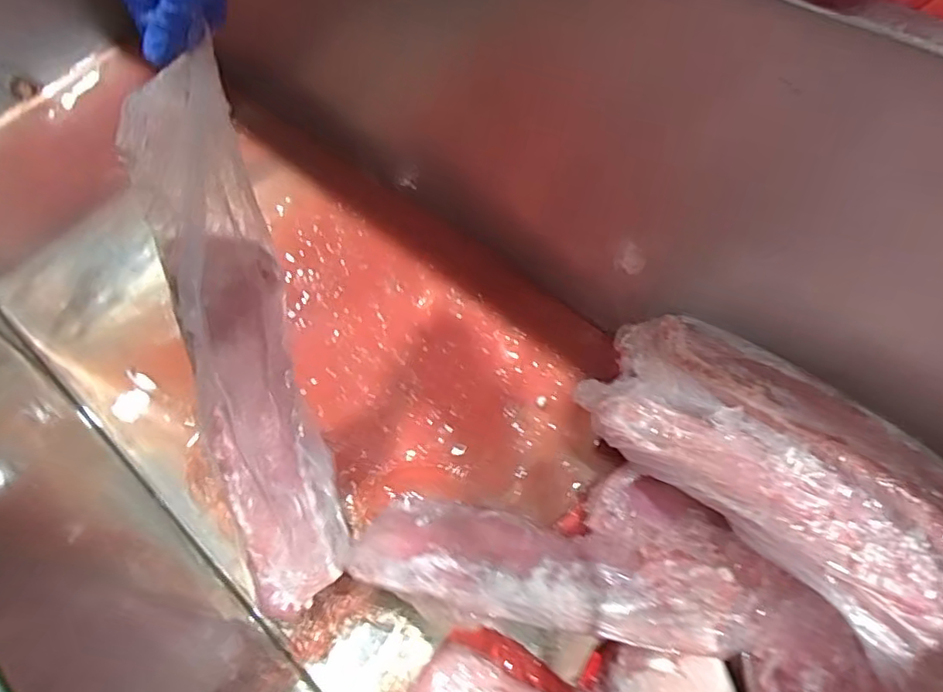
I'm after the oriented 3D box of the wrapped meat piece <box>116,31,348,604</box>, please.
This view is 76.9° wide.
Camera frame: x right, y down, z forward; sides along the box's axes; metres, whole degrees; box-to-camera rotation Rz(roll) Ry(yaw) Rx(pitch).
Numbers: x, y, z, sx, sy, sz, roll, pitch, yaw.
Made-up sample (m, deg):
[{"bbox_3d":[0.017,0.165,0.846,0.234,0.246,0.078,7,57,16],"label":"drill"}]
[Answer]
[{"bbox_3d":[-0.232,0.018,0.613,0.115,0.553,0.129,-3,27,2],"label":"wrapped meat piece"}]

